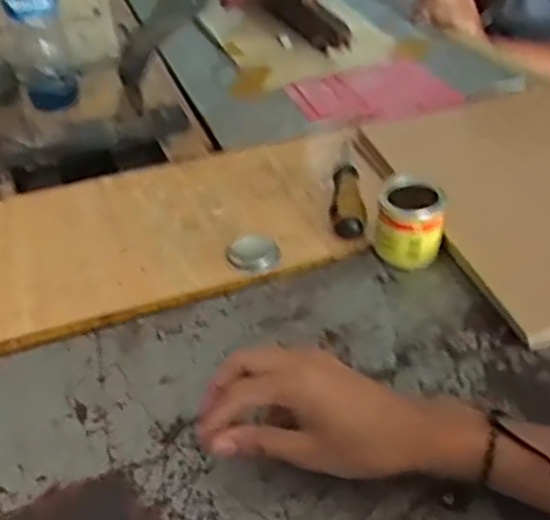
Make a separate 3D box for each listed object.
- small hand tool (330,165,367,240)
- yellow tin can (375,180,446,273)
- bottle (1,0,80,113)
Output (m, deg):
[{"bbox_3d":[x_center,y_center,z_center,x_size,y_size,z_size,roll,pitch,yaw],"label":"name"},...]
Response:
[{"bbox_3d":[0.070,-0.056,0.657,0.031,0.030,0.100,1,39,6],"label":"small hand tool"},{"bbox_3d":[0.119,-0.032,0.608,0.054,0.064,0.052,-2,39,2],"label":"yellow tin can"},{"bbox_3d":[-0.286,-0.285,0.824,0.064,0.212,0.060,-19,41,-18],"label":"bottle"}]

